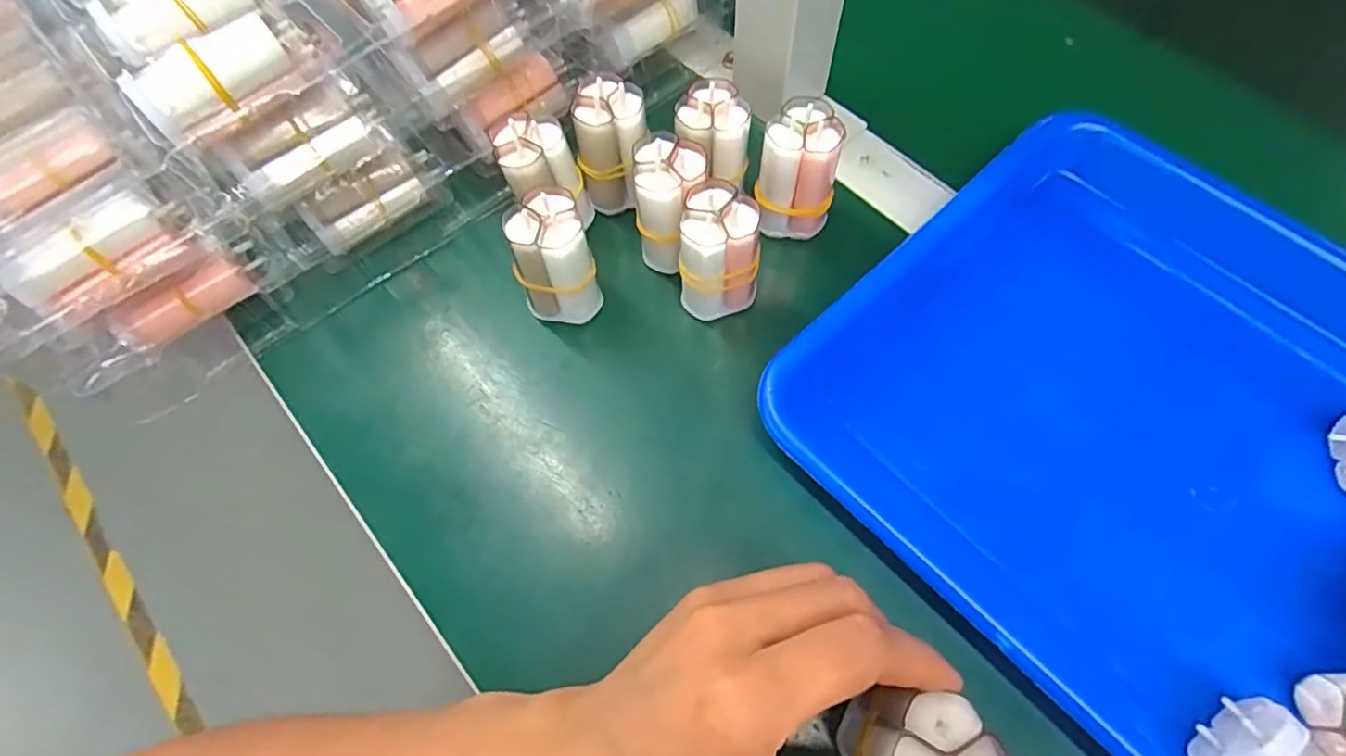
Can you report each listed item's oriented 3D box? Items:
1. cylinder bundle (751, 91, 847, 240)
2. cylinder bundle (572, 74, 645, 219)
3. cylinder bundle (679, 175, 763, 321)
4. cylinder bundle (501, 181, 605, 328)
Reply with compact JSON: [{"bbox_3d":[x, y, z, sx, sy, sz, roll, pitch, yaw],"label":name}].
[{"bbox_3d":[0.061,-0.100,0.308,0.035,0.064,0.030,15,67,9],"label":"cylinder bundle"},{"bbox_3d":[-0.030,-0.120,0.323,0.033,0.064,0.038,-2,65,2],"label":"cylinder bundle"},{"bbox_3d":[0.022,-0.058,0.291,0.034,0.061,0.036,5,66,5],"label":"cylinder bundle"},{"bbox_3d":[-0.055,-0.052,0.292,0.034,0.069,0.028,-22,66,-7],"label":"cylinder bundle"}]

